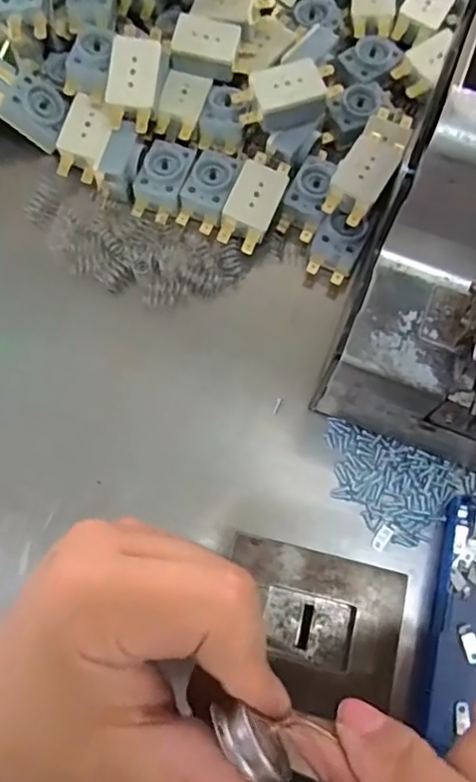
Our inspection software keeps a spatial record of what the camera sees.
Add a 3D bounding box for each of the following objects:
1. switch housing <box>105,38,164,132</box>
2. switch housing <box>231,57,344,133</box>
[{"bbox_3d":[-0.059,-0.172,0.334,0.028,0.015,0.048,10,98,-5],"label":"switch housing"},{"bbox_3d":[0.027,-0.163,0.333,0.057,0.029,0.024,-20,74,-6],"label":"switch housing"}]

